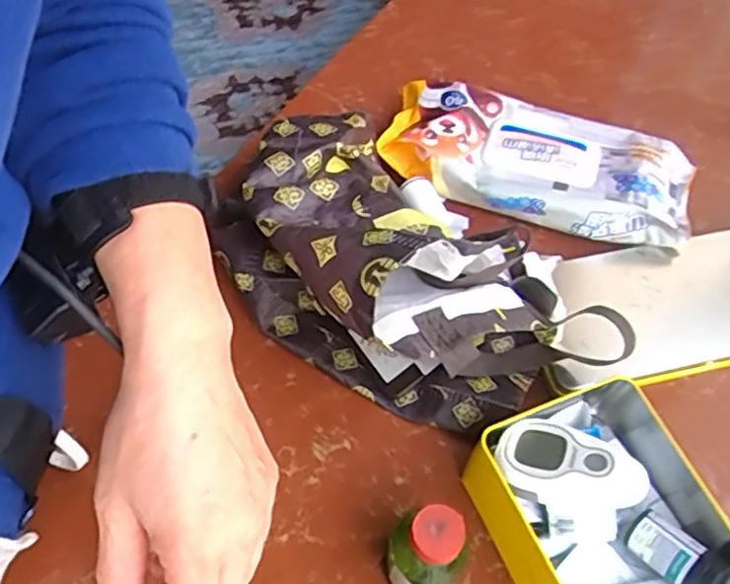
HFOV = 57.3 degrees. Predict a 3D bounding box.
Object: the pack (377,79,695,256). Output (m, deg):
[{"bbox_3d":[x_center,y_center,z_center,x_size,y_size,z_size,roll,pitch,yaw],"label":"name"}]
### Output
[{"bbox_3d":[0.154,-0.114,0.616,0.279,0.065,0.129,21,59,11],"label":"pack"}]

